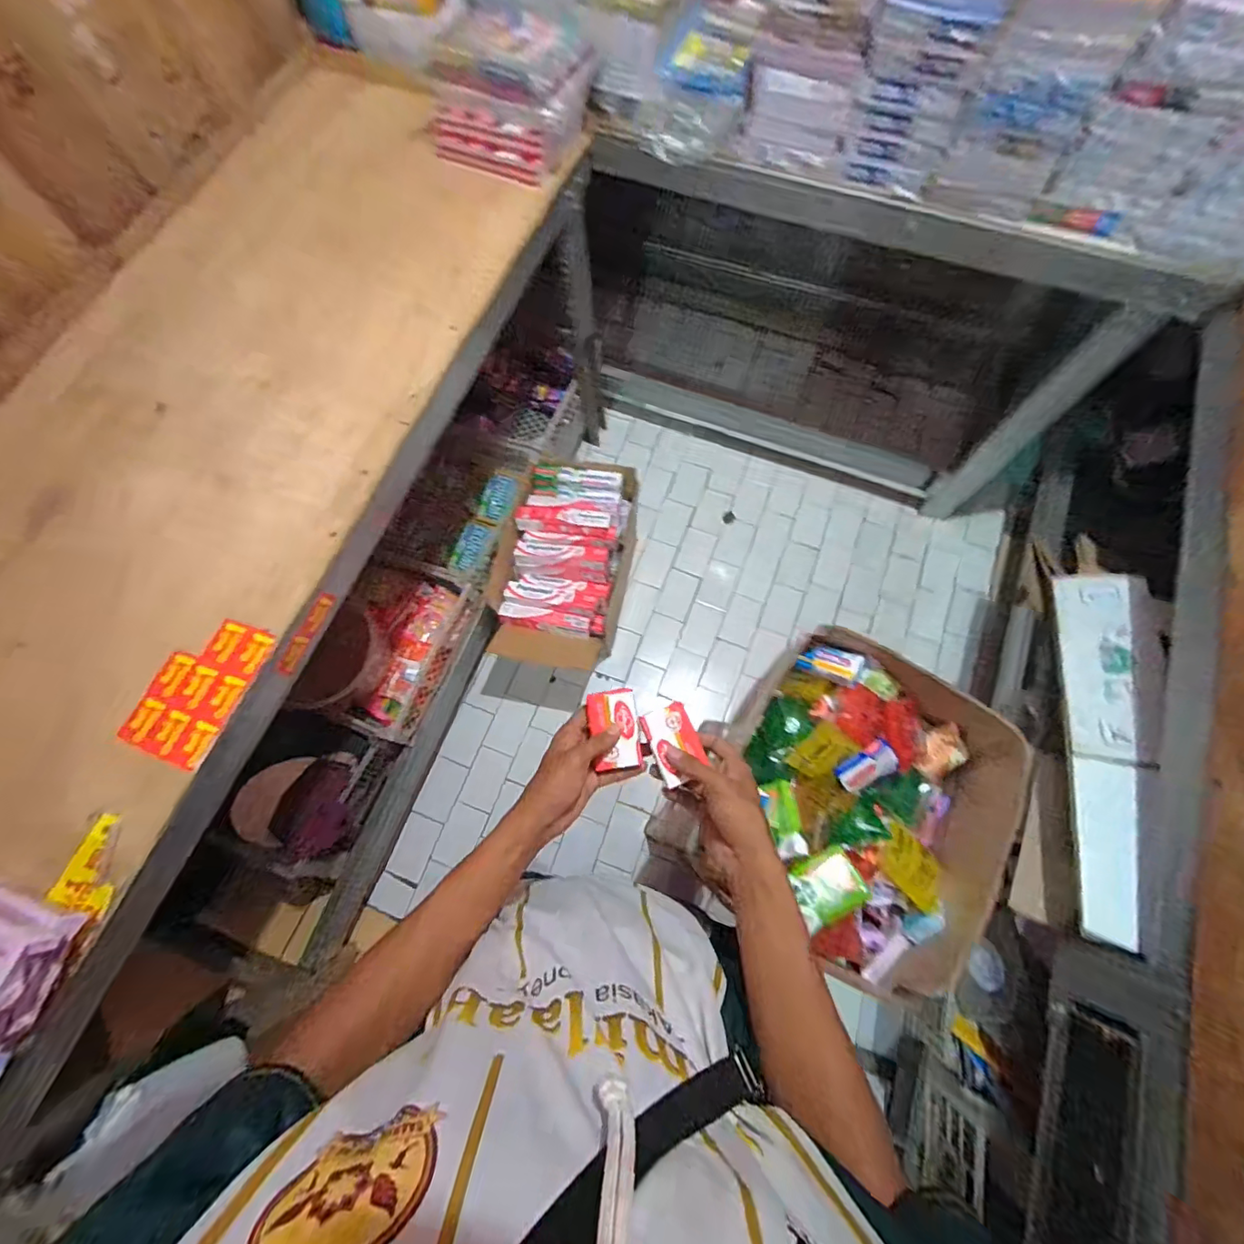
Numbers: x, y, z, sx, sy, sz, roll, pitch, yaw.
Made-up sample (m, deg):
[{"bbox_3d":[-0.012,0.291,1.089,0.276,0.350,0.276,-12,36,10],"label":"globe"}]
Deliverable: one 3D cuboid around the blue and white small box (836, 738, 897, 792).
[{"bbox_3d":[0.301,0.179,0.646,0.075,0.018,0.039,-33,75,-9],"label":"blue and white small box"}]

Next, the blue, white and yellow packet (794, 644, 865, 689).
[{"bbox_3d":[0.278,0.057,0.701,0.081,0.019,0.044,18,74,6],"label":"blue, white and yellow packet"}]

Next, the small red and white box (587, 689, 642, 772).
[{"bbox_3d":[-0.007,0.108,0.535,0.049,0.018,0.076,-10,73,-2],"label":"small red and white box"}]

